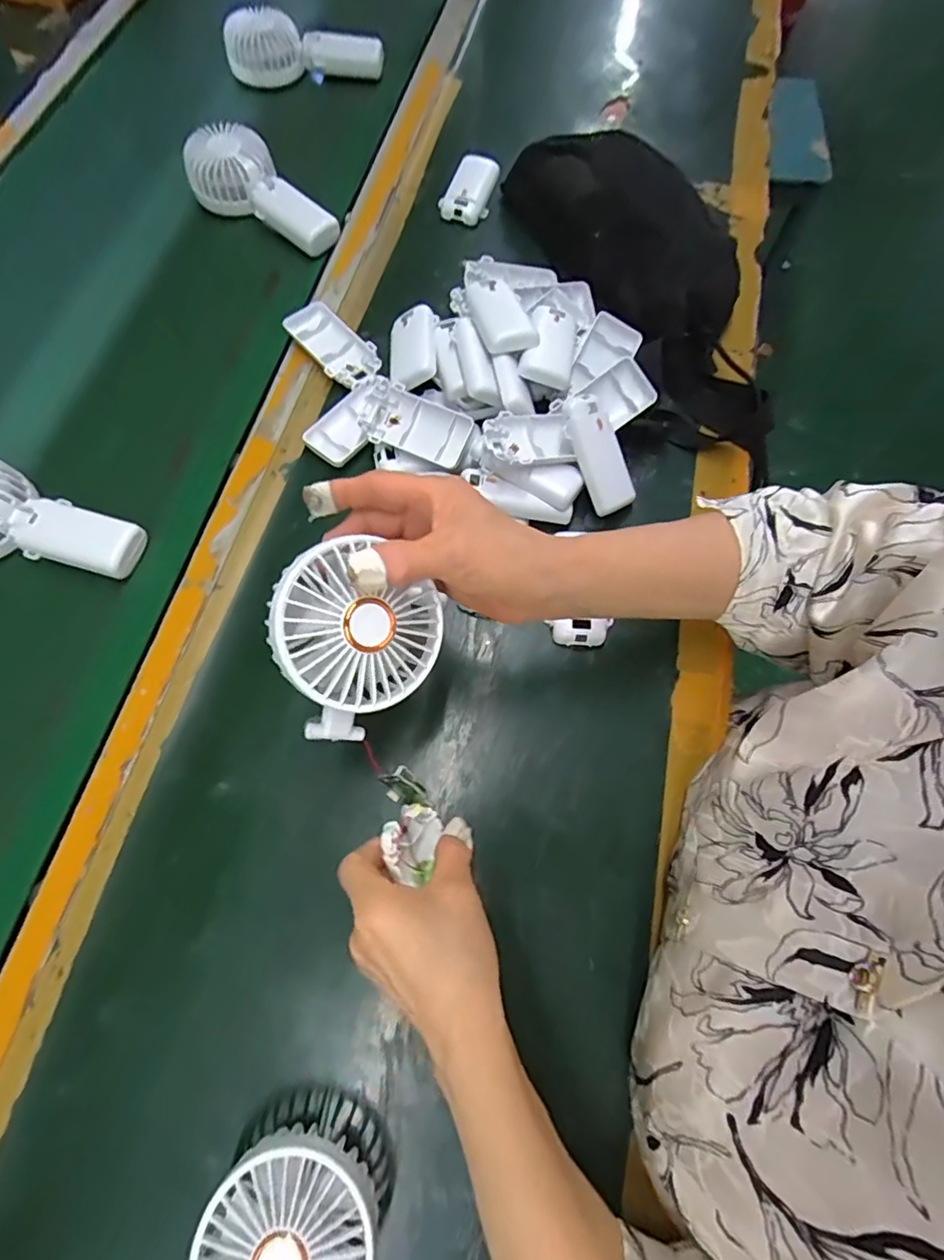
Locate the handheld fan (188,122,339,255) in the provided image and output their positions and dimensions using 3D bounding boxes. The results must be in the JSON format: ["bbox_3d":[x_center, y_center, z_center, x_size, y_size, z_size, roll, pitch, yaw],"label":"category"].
[{"bbox_3d":[-0.212,-0.466,0.581,0.172,0.050,0.077,30,72,11],"label":"handheld fan"}]

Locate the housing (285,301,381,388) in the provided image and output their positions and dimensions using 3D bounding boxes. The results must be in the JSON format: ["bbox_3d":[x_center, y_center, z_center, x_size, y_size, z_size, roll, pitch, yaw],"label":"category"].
[{"bbox_3d":[-0.127,-0.262,0.507,0.050,0.018,0.099,-38,73,-14],"label":"housing"}]

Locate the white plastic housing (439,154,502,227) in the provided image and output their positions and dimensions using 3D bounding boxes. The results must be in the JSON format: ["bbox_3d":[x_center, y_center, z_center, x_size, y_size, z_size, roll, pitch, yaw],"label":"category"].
[{"bbox_3d":[-0.004,-0.479,0.599,0.053,0.018,0.085,12,70,5],"label":"white plastic housing"}]

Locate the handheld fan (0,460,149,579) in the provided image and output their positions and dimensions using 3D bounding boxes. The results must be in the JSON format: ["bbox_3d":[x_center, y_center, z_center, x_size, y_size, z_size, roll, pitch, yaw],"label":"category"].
[{"bbox_3d":[-0.354,-0.078,0.431,0.177,0.046,0.083,23,70,9],"label":"handheld fan"}]

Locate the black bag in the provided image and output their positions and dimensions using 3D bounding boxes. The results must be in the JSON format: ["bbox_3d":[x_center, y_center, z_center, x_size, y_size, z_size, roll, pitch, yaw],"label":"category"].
[{"bbox_3d":[0.189,-0.332,0.510,0.141,0.076,0.384,-27,71,-9],"label":"black bag"}]

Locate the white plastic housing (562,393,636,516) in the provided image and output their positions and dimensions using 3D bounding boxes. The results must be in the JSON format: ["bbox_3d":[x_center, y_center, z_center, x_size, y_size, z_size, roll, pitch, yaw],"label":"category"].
[{"bbox_3d":[0.103,-0.142,0.443,0.045,0.018,0.093,-27,102,-11],"label":"white plastic housing"}]

